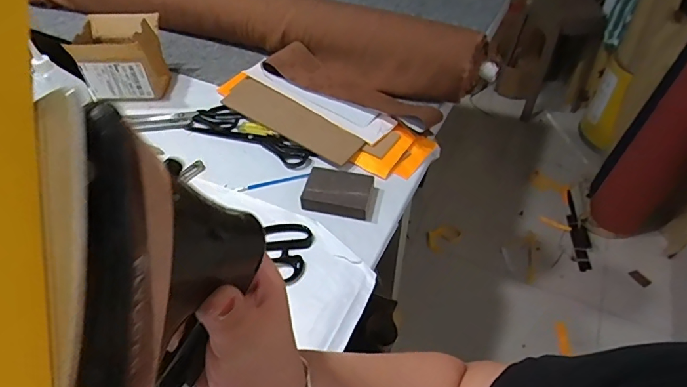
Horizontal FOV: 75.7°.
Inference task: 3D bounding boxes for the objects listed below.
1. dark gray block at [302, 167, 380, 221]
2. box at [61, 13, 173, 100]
[{"bbox_3d":[-0.005,-0.003,0.651,0.102,0.023,0.071,10,48,10],"label":"dark gray block"},{"bbox_3d":[-0.406,-0.251,0.810,0.140,0.118,0.094,-6,47,-4],"label":"box"}]

